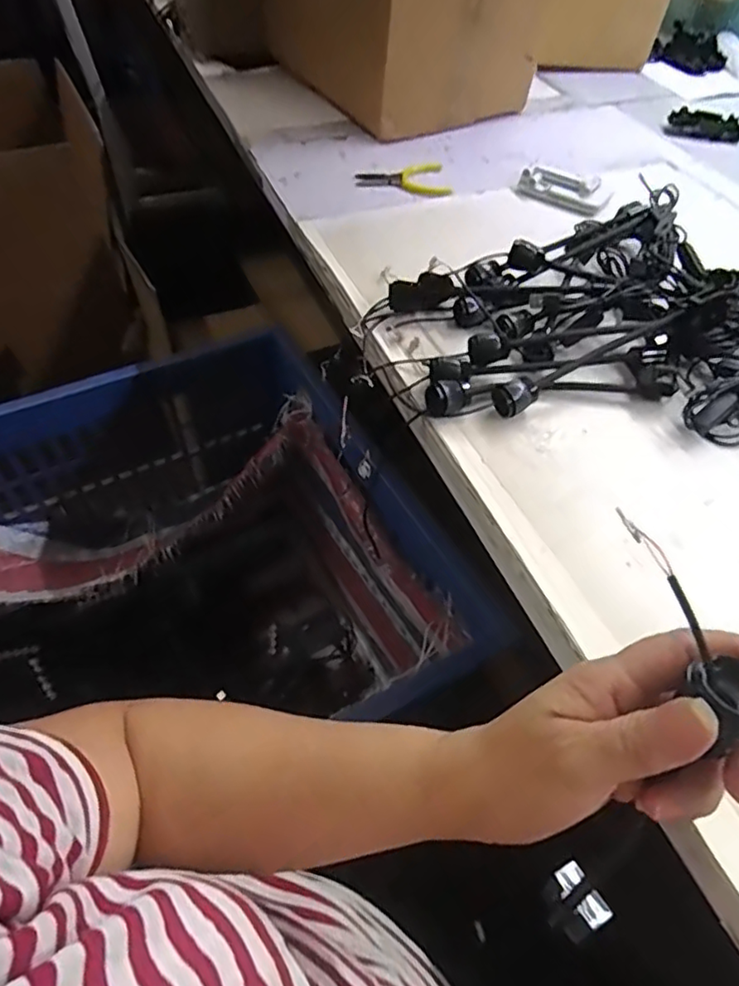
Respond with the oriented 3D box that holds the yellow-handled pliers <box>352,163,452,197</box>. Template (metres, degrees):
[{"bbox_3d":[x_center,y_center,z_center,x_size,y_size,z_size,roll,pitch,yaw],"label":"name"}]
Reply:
[{"bbox_3d":[0.041,-0.406,0.779,0.116,0.014,0.082,0,51,-2],"label":"yellow-handled pliers"}]

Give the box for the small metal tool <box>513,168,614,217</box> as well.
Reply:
[{"bbox_3d":[0.242,-0.378,0.757,0.112,0.032,0.032,21,53,15],"label":"small metal tool"}]

